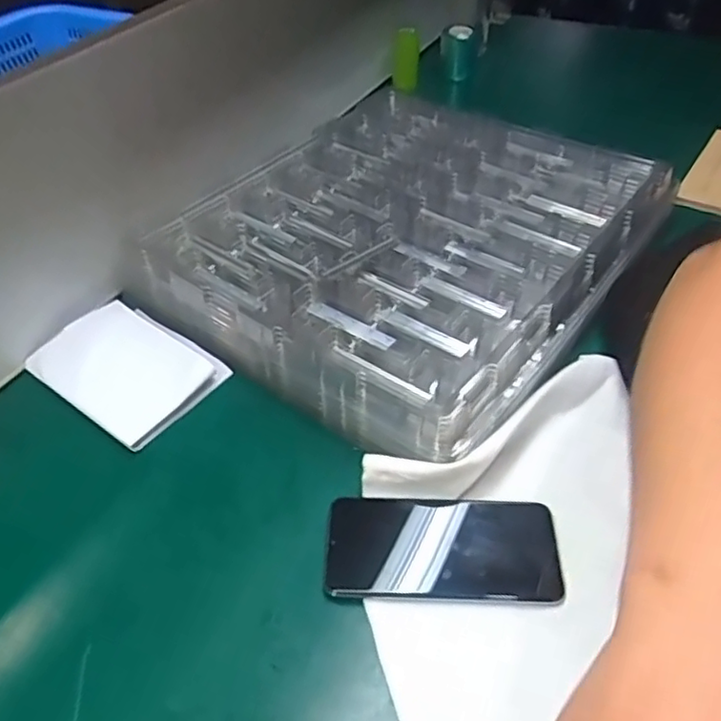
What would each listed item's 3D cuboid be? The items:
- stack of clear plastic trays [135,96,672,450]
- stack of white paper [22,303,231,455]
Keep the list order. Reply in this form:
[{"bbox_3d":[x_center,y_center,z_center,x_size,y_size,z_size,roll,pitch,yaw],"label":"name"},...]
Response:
[{"bbox_3d":[0.051,-0.130,0.642,0.390,0.055,0.457,28,53,26],"label":"stack of clear plastic trays"},{"bbox_3d":[-0.207,0.002,0.560,0.155,0.017,0.105,28,53,26],"label":"stack of white paper"}]

